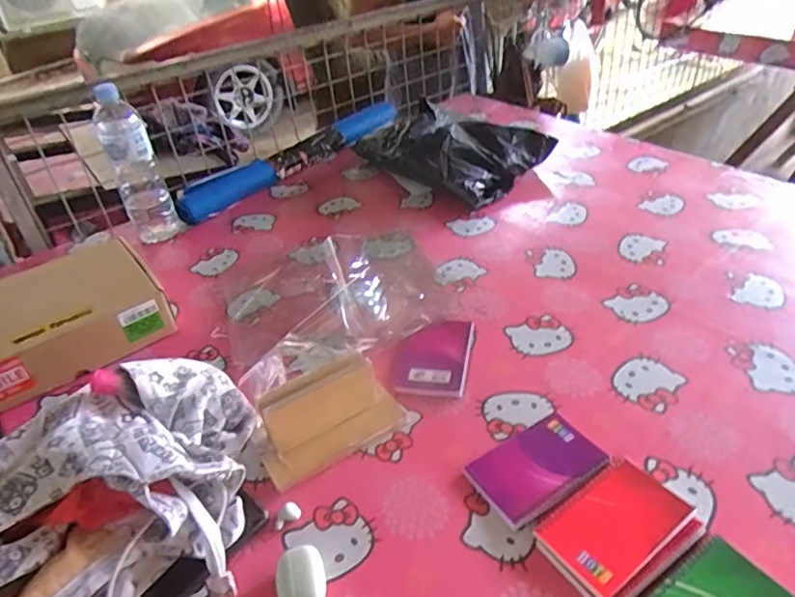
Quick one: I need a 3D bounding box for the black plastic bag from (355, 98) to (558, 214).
[{"bbox_3d":[0.104,-0.308,1.155,0.244,0.101,0.336,-32,44,-30],"label":"black plastic bag"}]

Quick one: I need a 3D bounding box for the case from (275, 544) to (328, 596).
[{"bbox_3d":[-0.086,0.253,0.513,0.044,0.026,0.058,-18,39,-15],"label":"case"}]

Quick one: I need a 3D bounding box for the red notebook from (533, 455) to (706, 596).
[{"bbox_3d":[0.205,0.214,0.527,0.139,0.012,0.096,-27,42,-25],"label":"red notebook"}]

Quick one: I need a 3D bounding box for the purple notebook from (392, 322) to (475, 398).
[{"bbox_3d":[0.047,0.074,0.731,0.093,0.012,0.129,3,38,12],"label":"purple notebook"}]

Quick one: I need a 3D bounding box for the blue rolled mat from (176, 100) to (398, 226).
[{"bbox_3d":[-0.206,-0.317,1.250,0.083,0.055,0.635,22,46,32],"label":"blue rolled mat"}]

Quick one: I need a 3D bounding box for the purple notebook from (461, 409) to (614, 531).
[{"bbox_3d":[0.145,0.173,0.590,0.130,0.010,0.085,-25,41,-22],"label":"purple notebook"}]

